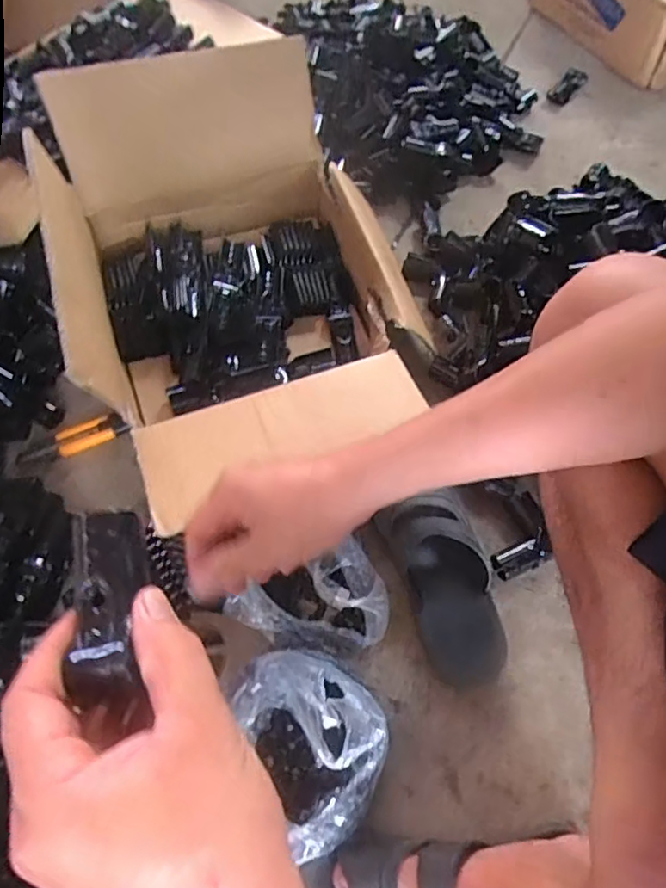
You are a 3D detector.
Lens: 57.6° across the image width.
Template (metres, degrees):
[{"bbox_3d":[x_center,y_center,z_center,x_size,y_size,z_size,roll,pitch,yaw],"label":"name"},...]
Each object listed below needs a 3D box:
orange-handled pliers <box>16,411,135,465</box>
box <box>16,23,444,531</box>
[{"bbox_3d":[-0.326,-0.005,0.761,0.132,0.018,0.037,-29,67,-13],"label":"orange-handled pliers"},{"bbox_3d":[-0.094,-0.191,0.700,0.373,0.210,0.509,-16,65,-7],"label":"box"}]

